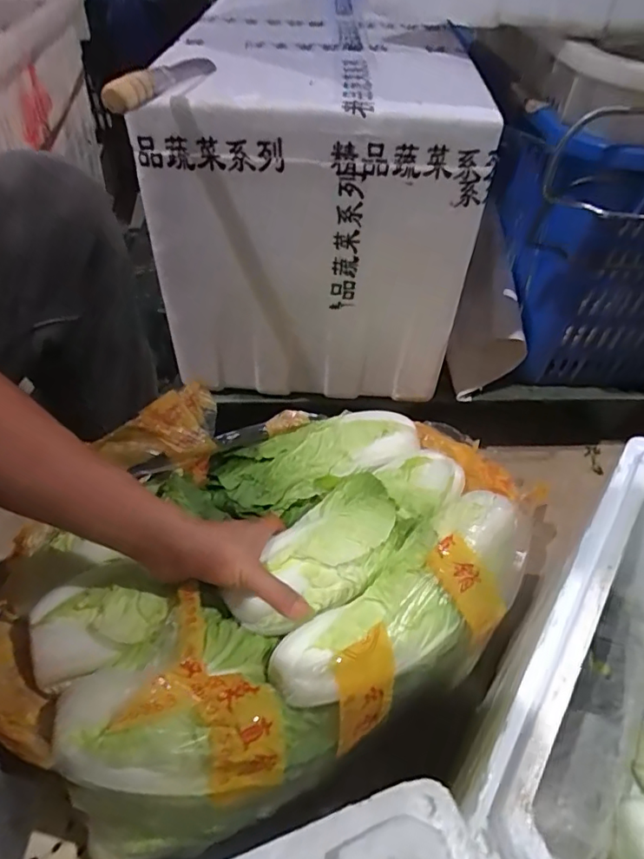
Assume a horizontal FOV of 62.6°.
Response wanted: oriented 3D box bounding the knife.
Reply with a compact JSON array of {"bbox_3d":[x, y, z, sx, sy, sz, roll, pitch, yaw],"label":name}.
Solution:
[{"bbox_3d":[-0.148,-0.341,0.511,0.022,0.024,0.195,13,47,10],"label":"knife"}]

